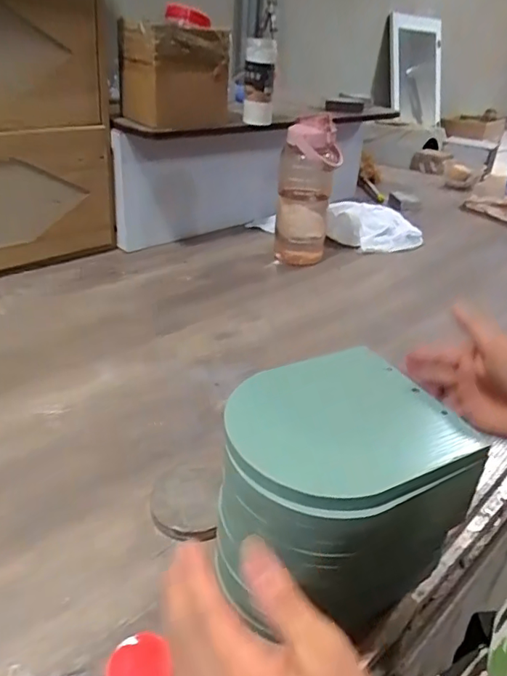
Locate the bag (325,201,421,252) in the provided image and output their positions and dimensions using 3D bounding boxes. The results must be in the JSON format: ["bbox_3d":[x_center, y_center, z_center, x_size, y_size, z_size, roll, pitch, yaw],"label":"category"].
[{"bbox_3d":[0.274,-0.258,1.210,0.213,0.088,0.112,-6,31,-16],"label":"bag"}]

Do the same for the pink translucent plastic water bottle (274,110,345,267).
[{"bbox_3d":[0.107,-0.292,1.052,0.115,0.285,0.083,2,30,-3],"label":"pink translucent plastic water bottle"}]

